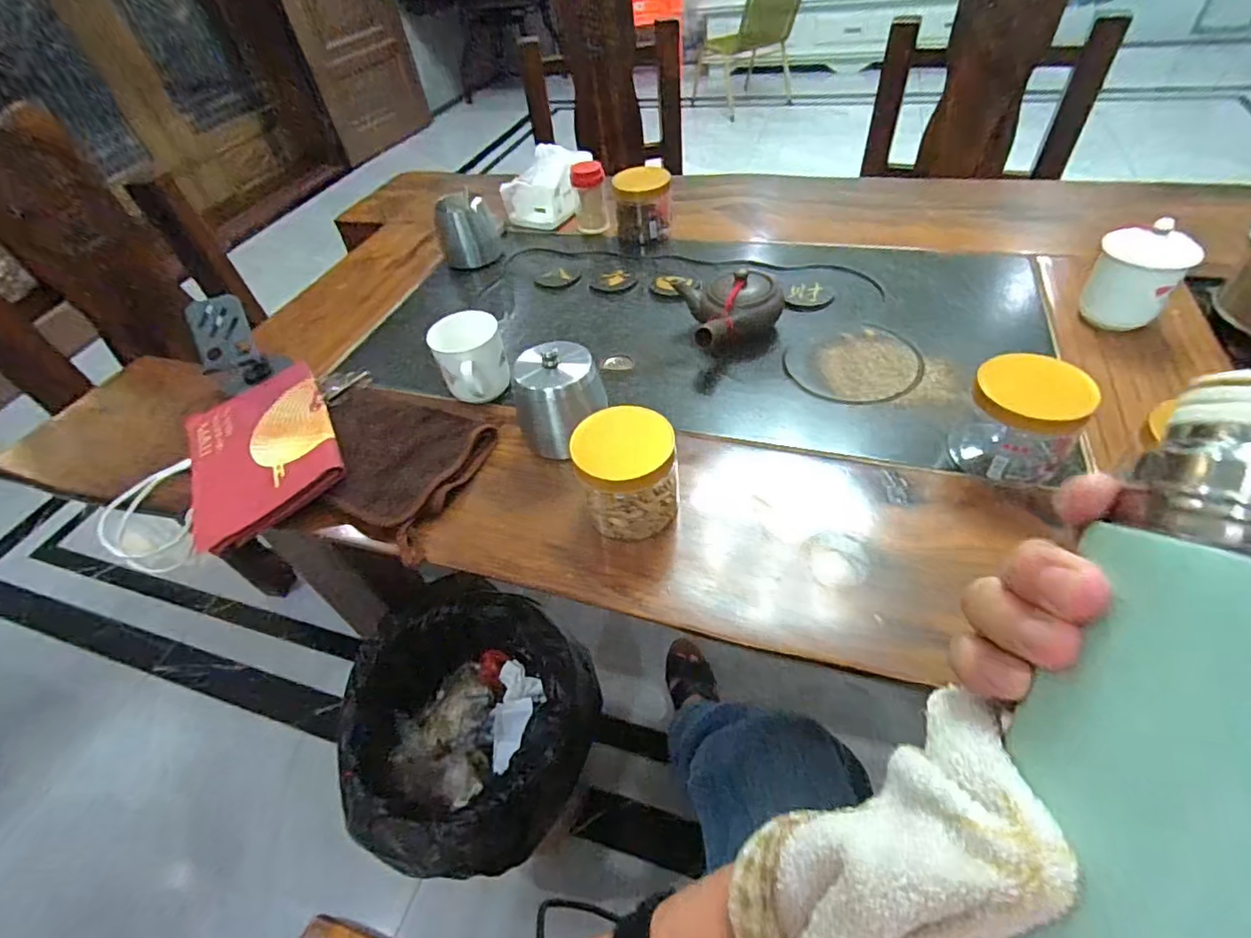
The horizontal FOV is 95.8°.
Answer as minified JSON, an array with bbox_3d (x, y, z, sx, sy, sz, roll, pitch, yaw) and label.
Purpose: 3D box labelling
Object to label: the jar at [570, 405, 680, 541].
[{"bbox_3d":[0.003,0.007,0.474,0.081,0.097,0.071,-3,48,4],"label":"jar"}]

